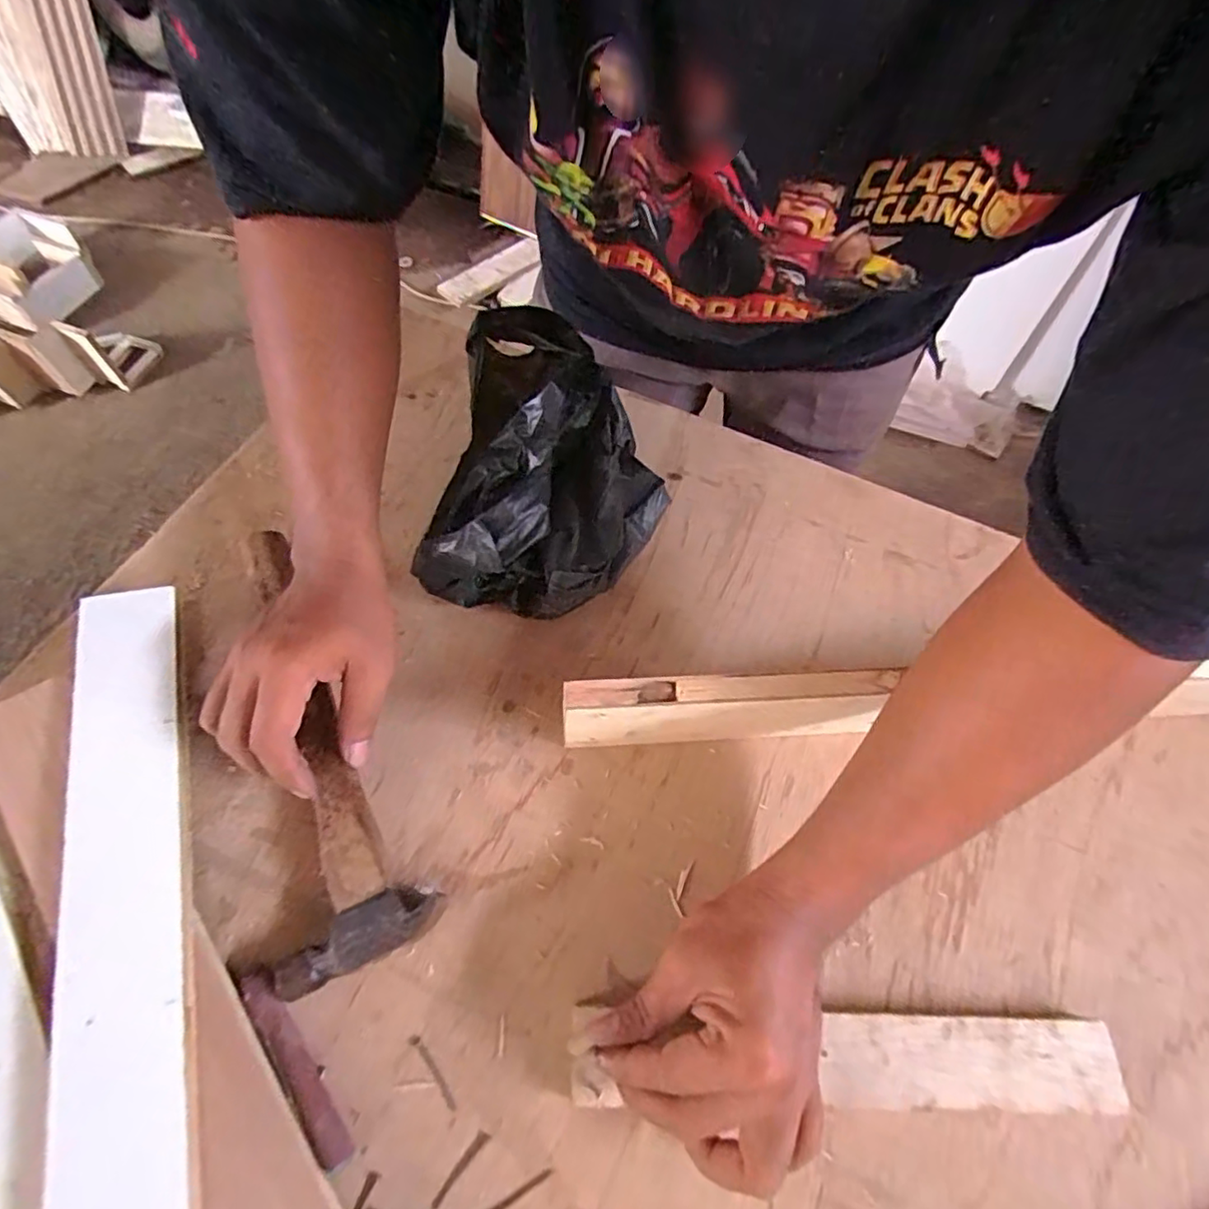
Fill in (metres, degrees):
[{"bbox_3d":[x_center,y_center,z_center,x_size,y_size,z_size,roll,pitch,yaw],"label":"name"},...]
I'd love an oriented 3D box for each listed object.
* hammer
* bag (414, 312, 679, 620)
[{"bbox_3d":[-0.193,0.078,0.405,0.086,0.030,0.300,-21,66,-12],"label":"hammer"},{"bbox_3d":[-0.037,-0.096,0.461,0.165,0.146,0.203,13,61,3],"label":"bag"}]

